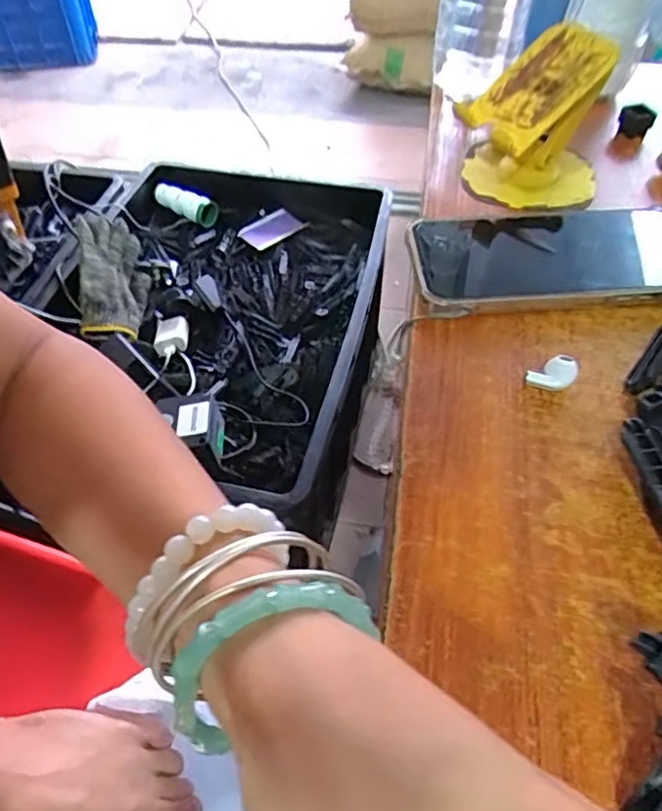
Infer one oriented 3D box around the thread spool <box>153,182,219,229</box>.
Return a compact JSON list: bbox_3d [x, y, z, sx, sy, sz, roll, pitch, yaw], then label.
[{"bbox_3d":[-0.240,-0.329,1.008,0.127,0.049,0.042,31,56,23],"label":"thread spool"}]

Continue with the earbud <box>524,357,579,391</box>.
[{"bbox_3d":[0.110,-0.015,0.303,0.022,0.017,0.013,-1,49,-2],"label":"earbud"}]

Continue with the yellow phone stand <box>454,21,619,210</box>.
[{"bbox_3d":[0.139,-0.190,0.404,0.089,0.090,0.087,0,49,0],"label":"yellow phone stand"}]

